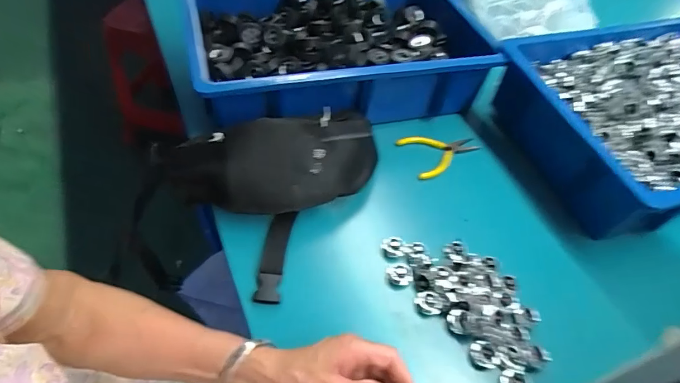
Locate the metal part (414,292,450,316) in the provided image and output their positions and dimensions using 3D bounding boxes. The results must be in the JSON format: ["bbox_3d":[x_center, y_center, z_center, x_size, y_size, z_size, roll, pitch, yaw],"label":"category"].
[{"bbox_3d":[0.102,0.123,0.447,0.036,0.012,0.023,7,51,2],"label":"metal part"}]

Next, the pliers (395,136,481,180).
[{"bbox_3d":[0.155,-0.063,0.608,0.119,0.007,0.078,-16,54,-17],"label":"pliers"}]

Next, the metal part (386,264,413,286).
[{"bbox_3d":[0.070,0.097,0.468,0.026,0.009,0.025,2,51,-3],"label":"metal part"}]

